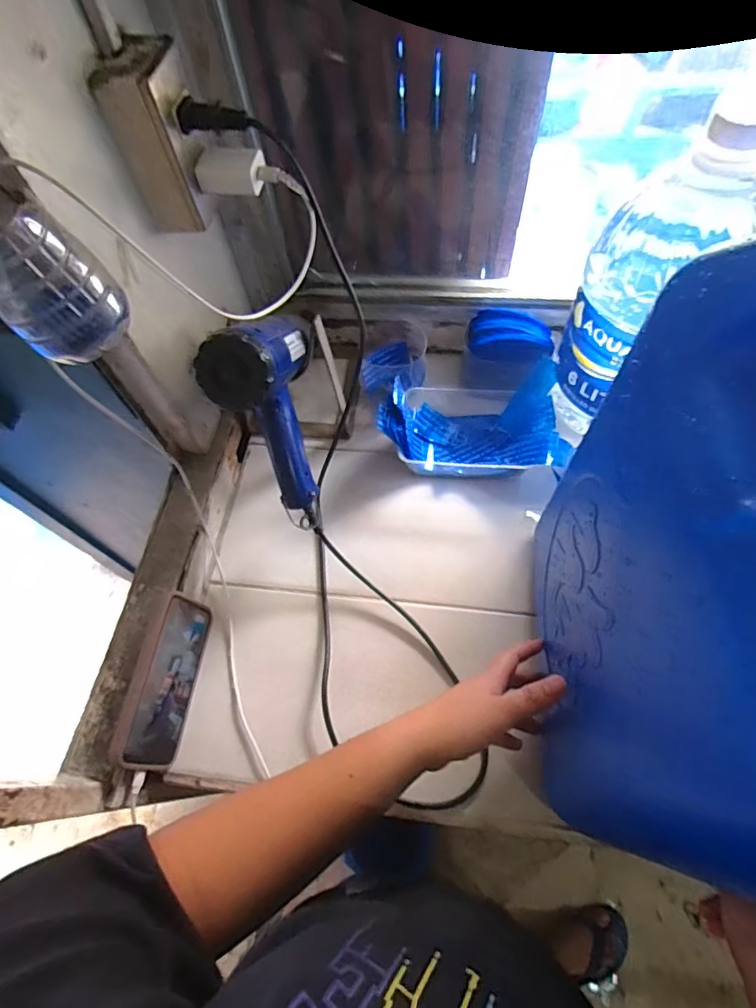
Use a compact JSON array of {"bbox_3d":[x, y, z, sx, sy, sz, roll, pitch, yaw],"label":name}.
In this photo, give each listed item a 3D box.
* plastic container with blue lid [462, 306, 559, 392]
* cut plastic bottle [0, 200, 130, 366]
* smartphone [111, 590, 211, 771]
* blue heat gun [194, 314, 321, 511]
[{"bbox_3d":[0.170,-0.198,0.660,0.110,0.068,0.100,7,63,8],"label":"plastic container with blue lid"},{"bbox_3d":[-0.237,-0.158,0.350,0.076,0.094,0.078,-41,67,-16],"label":"cut plastic bottle"},{"bbox_3d":[-0.213,0.180,0.508,0.017,0.085,0.161,-2,61,17],"label":"smartphone"},{"bbox_3d":[-0.116,-0.111,0.512,0.083,0.170,0.180,-3,62,3],"label":"blue heat gun"}]

